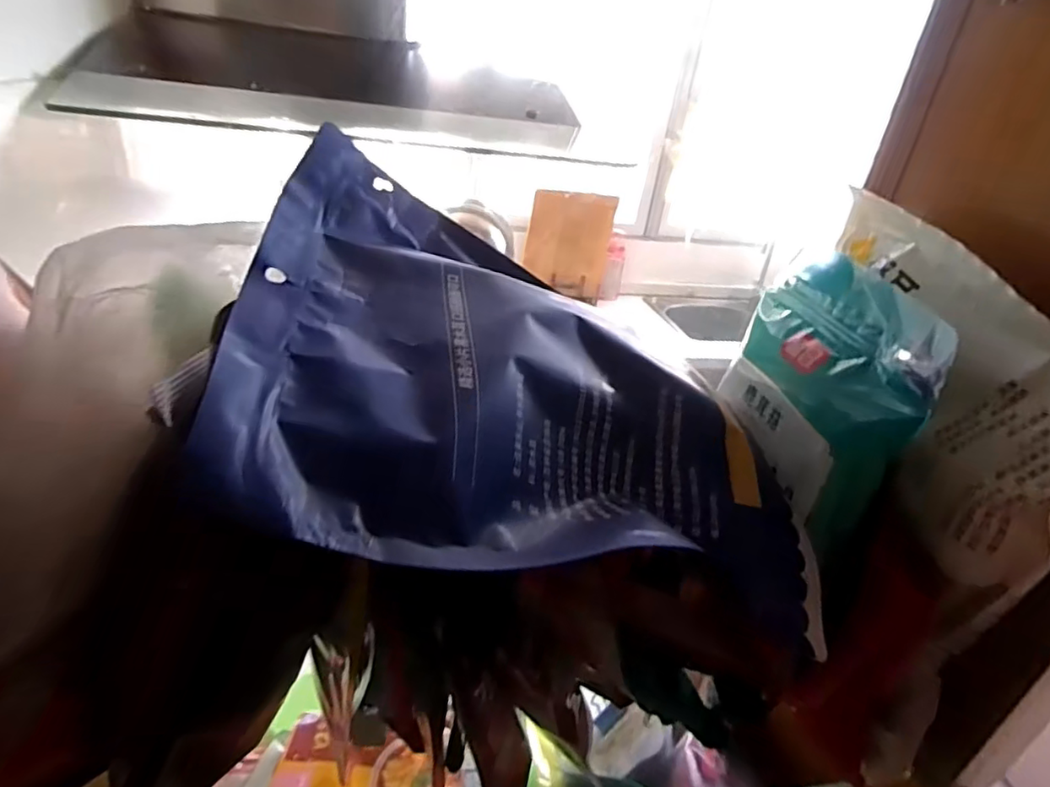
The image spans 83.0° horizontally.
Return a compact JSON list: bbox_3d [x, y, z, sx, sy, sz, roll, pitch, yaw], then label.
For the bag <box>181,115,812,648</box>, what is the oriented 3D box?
[{"bbox_3d":[0.017,-0.007,0.287,0.277,0.030,0.223,19,39,-25],"label":"bag"}]

